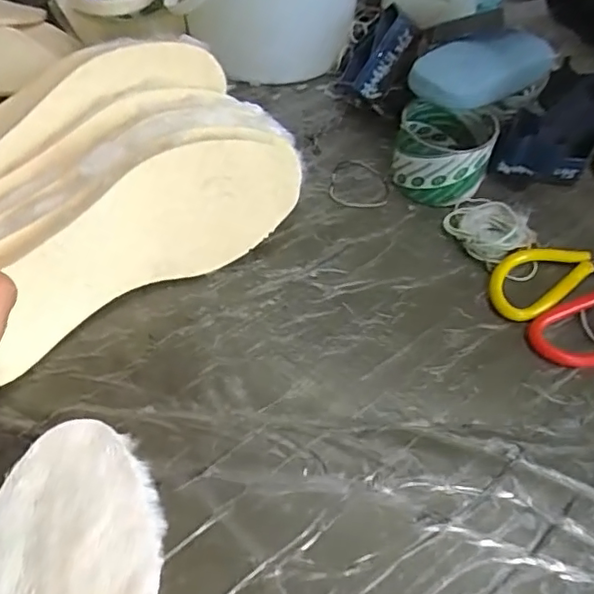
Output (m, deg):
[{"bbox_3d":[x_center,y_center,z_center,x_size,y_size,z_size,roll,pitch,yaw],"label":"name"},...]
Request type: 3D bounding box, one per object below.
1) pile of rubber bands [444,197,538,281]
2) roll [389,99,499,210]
[{"bbox_3d":[0.164,-0.053,0.497,0.055,0.020,0.086,-35,60,-25],"label":"pile of rubber bands"},{"bbox_3d":[0.129,-0.130,0.530,0.078,0.058,0.082,0,52,-1],"label":"roll"}]

